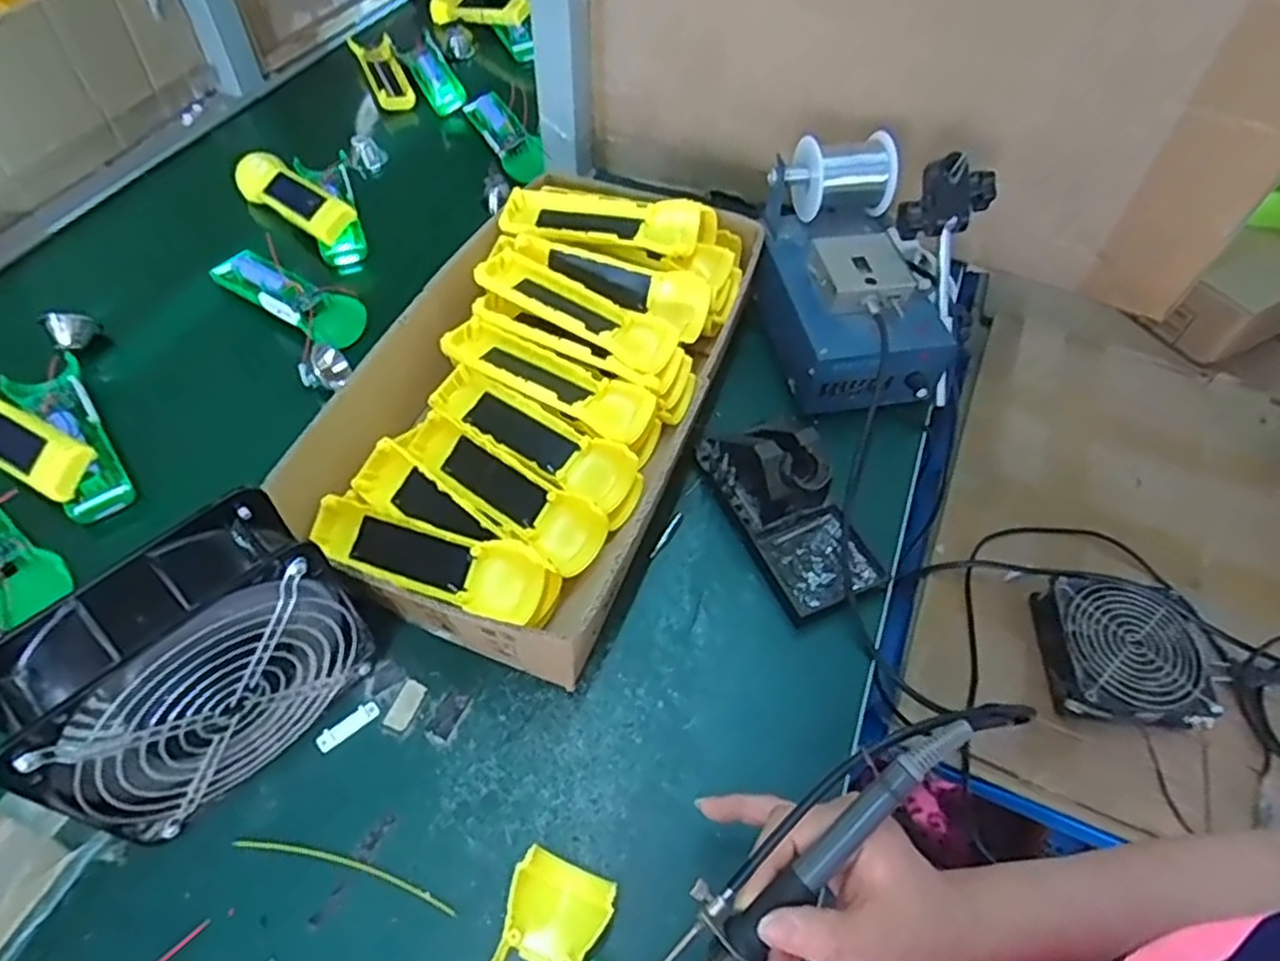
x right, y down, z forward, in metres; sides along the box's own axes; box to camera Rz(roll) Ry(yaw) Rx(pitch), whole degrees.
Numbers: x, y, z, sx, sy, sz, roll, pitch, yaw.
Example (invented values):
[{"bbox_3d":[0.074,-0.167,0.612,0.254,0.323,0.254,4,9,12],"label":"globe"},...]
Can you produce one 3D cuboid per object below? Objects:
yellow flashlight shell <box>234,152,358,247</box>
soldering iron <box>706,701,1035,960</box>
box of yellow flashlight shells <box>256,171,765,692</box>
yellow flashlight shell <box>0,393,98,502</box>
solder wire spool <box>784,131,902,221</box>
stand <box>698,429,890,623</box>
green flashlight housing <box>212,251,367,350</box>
[{"bbox_3d":[-0.344,-0.282,0.735,0.157,0.030,0.043,37,65,20],"label":"yellow flashlight shell"},{"bbox_3d":[0.076,0.168,0.317,0.221,0.017,0.021,-44,63,0],"label":"soldering iron"},{"bbox_3d":[-0.069,-0.077,0.563,0.233,0.086,0.417,17,60,10],"label":"box of yellow flashlight shells"},{"bbox_3d":[-0.466,-0.037,0.544,0.166,0.023,0.044,26,62,15],"label":"yellow flashlight shell"},{"bbox_3d":[0.172,-0.258,0.629,0.075,0.056,0.064,-11,59,-8],"label":"solder wire spool"},{"bbox_3d":[0.106,0.010,0.517,0.074,0.070,0.152,-19,57,-16],"label":"stand"},{"bbox_3d":[-0.311,-0.165,0.662,0.158,0.025,0.052,30,63,17],"label":"green flashlight housing"}]

